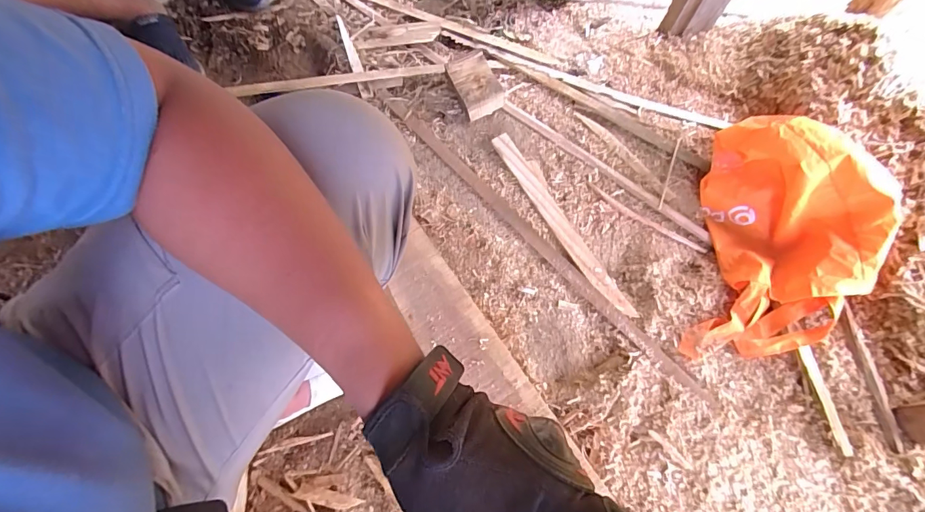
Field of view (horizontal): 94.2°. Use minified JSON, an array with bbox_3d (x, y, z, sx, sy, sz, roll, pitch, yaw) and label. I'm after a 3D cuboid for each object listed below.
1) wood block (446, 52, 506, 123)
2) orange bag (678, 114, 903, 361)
[{"bbox_3d":[0.024,-0.350,0.882,0.087,0.058,0.134,-23,68,-8],"label":"wood block"},{"bbox_3d":[0.525,-0.021,0.682,0.244,0.168,0.386,12,66,8],"label":"orange bag"}]

